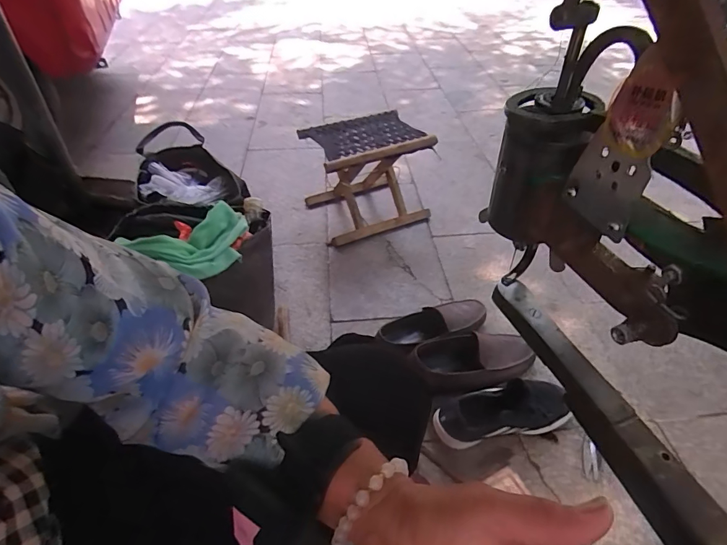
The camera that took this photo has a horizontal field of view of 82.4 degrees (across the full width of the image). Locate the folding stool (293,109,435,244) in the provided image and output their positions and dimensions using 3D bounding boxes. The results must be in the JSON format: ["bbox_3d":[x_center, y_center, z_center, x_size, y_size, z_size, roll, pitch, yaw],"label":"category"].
[{"bbox_3d":[0.007,-0.283,1.242,0.324,0.270,0.292,-15,46,-15],"label":"folding stool"}]

